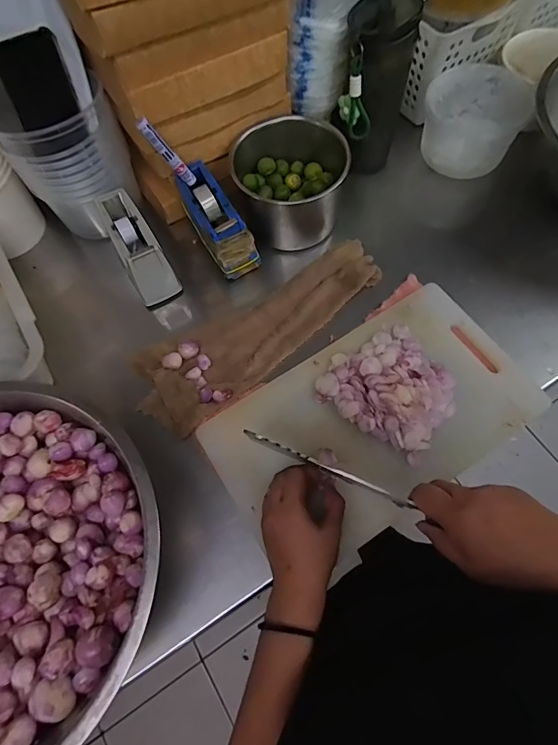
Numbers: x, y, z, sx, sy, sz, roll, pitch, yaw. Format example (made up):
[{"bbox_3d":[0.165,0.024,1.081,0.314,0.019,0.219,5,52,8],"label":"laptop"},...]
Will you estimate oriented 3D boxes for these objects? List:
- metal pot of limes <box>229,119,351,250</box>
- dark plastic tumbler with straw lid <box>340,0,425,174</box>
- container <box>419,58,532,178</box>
[{"bbox_3d":[0.015,-0.277,0.590,0.149,0.121,0.151,-1,68,2],"label":"metal pot of limes"},{"bbox_3d":[0.130,-0.381,0.563,0.080,0.215,0.082,-1,68,2],"label":"dark plastic tumbler with straw lid"},{"bbox_3d":[0.295,-0.383,0.620,0.136,0.083,0.144,34,73,15],"label":"container"}]

